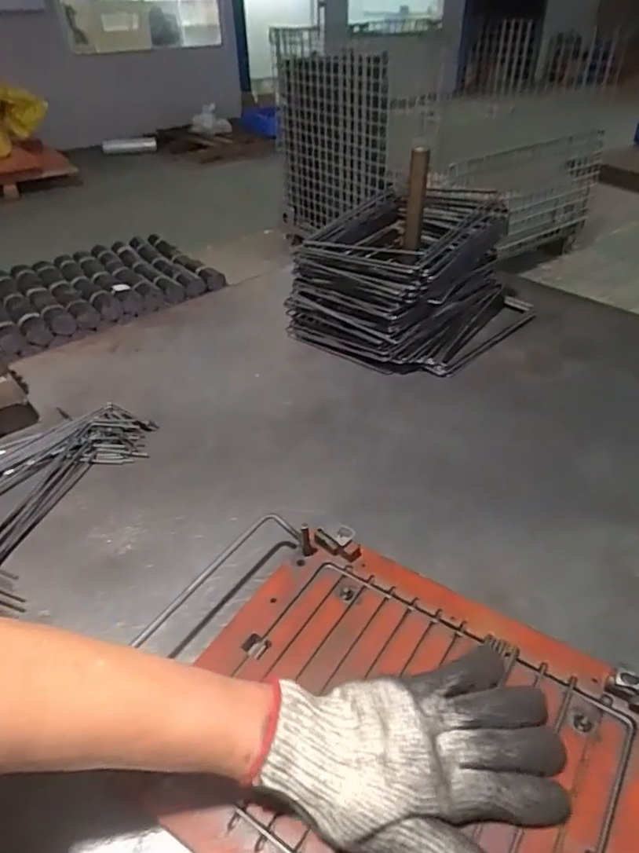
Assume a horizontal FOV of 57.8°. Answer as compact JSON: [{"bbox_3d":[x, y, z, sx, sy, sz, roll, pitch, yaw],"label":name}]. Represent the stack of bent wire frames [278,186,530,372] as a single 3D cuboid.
[{"bbox_3d":[0.137,-0.222,0.840,0.283,0.147,0.322,26,44,32],"label":"stack of bent wire frames"}]

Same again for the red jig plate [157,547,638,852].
[{"bbox_3d":[0.051,0.205,0.371,0.301,0.014,0.231,22,43,27],"label":"red jig plate"}]

